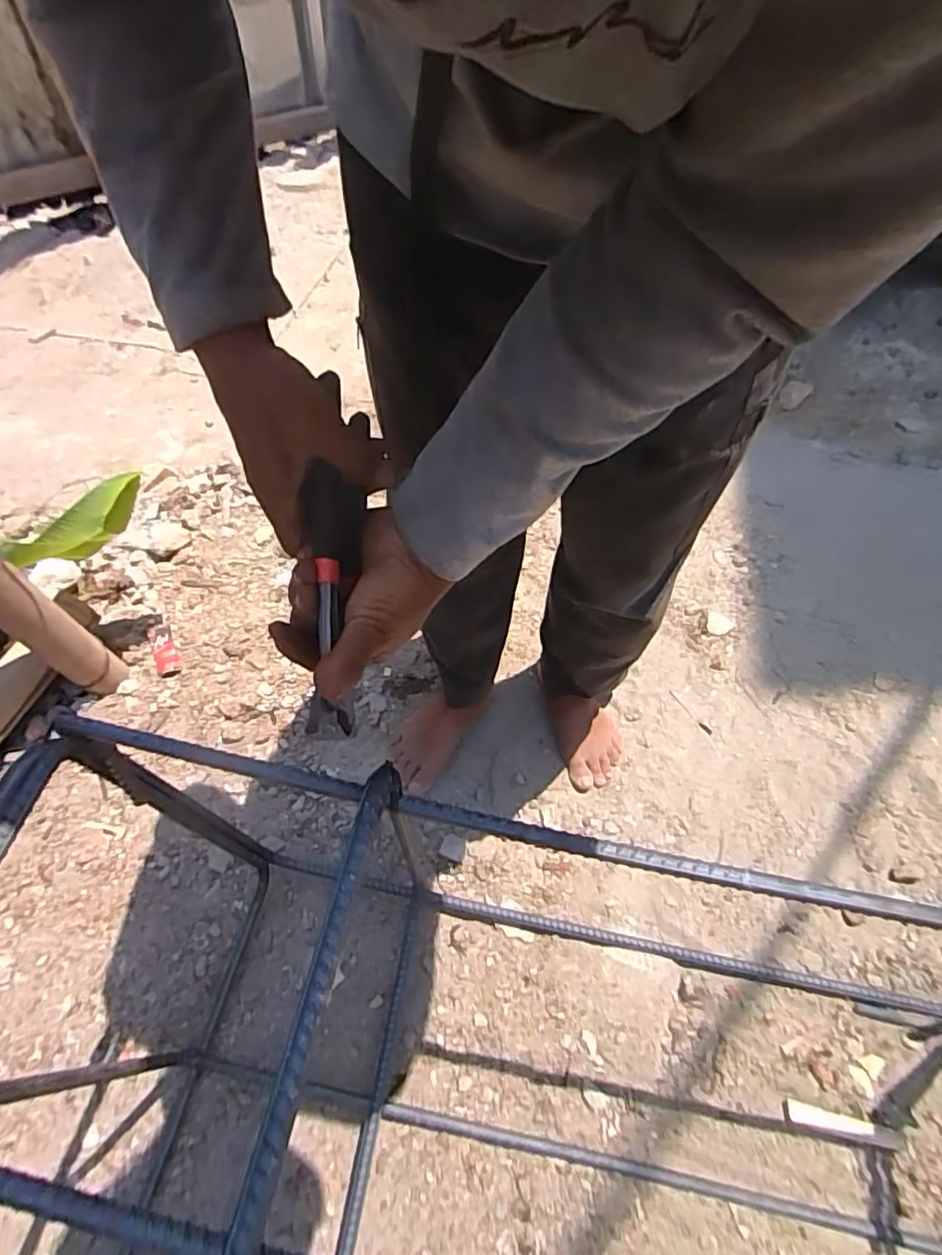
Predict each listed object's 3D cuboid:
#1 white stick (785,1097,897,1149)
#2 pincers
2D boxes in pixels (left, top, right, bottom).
[{"bbox_3d":[0.403,0.540,0.663,0.111,0.006,0.020,13,59,7],"label":"white stick"},{"bbox_3d":[-0.081,-0.015,0.359,0.033,0.024,0.156,-2,78,0],"label":"pincers"}]

